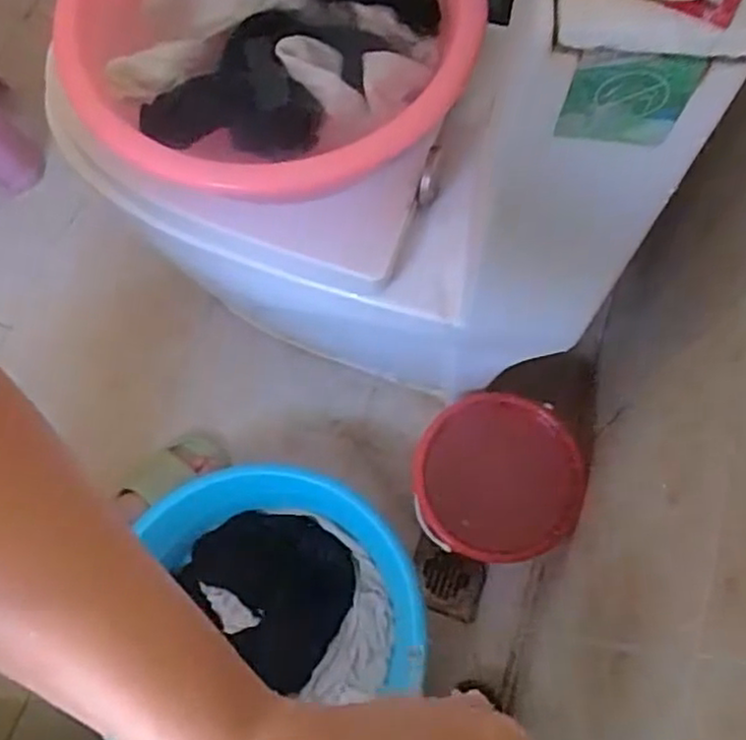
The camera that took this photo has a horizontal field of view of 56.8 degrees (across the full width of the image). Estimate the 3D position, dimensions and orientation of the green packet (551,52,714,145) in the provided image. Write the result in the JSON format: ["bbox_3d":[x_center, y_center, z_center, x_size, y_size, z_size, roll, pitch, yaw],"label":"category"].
[{"bbox_3d":[0.138,-0.147,0.379,0.063,0.068,0.005,5,70,4],"label":"green packet"}]

